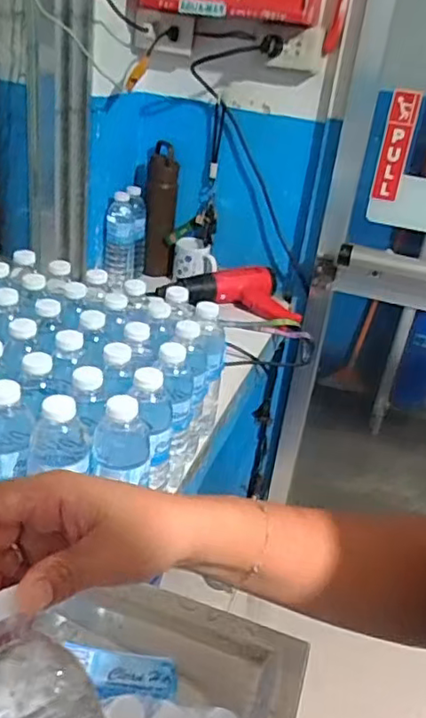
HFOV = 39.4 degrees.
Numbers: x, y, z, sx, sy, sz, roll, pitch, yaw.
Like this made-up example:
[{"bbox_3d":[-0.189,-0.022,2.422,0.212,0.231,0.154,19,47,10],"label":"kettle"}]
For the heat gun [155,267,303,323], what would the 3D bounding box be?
[{"bbox_3d":[0.031,-0.130,1.249,0.283,0.070,0.155,-2,31,-17],"label":"heat gun"}]

